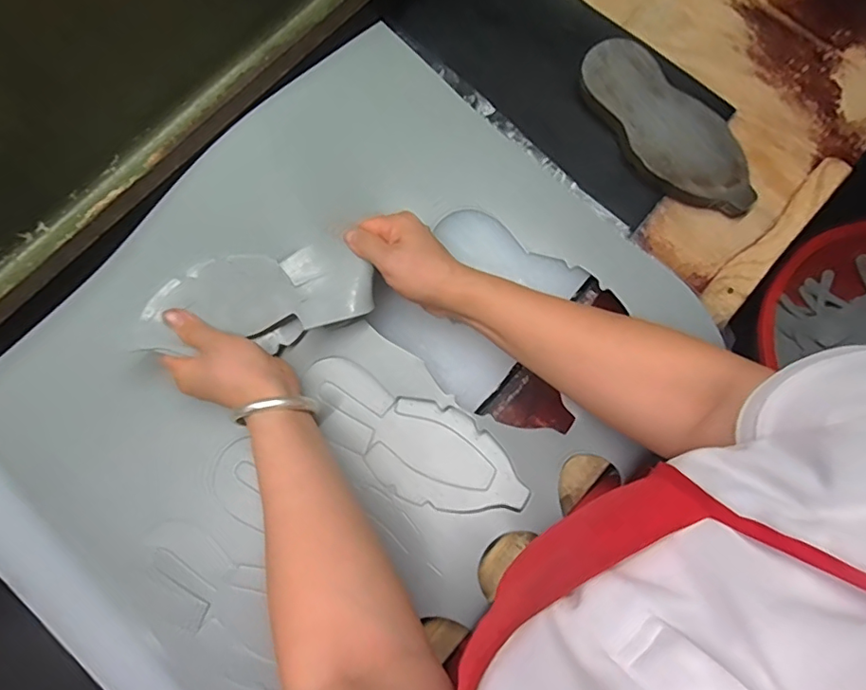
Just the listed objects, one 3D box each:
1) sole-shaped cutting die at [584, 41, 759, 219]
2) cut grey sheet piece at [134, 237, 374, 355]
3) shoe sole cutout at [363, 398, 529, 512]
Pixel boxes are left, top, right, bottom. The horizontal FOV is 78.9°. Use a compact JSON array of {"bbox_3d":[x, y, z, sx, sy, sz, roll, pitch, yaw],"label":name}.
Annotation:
[{"bbox_3d":[0.236,-0.214,0.530,0.086,0.028,0.214,-43,82,-9],"label":"sole-shaped cutting die"},{"bbox_3d":[-0.139,-0.039,0.436,0.177,0.043,0.070,-8,79,4],"label":"cut grey sheet piece"},{"bbox_3d":[0.015,0.099,0.442,0.130,0.019,0.082,25,80,3],"label":"shoe sole cutout"}]

